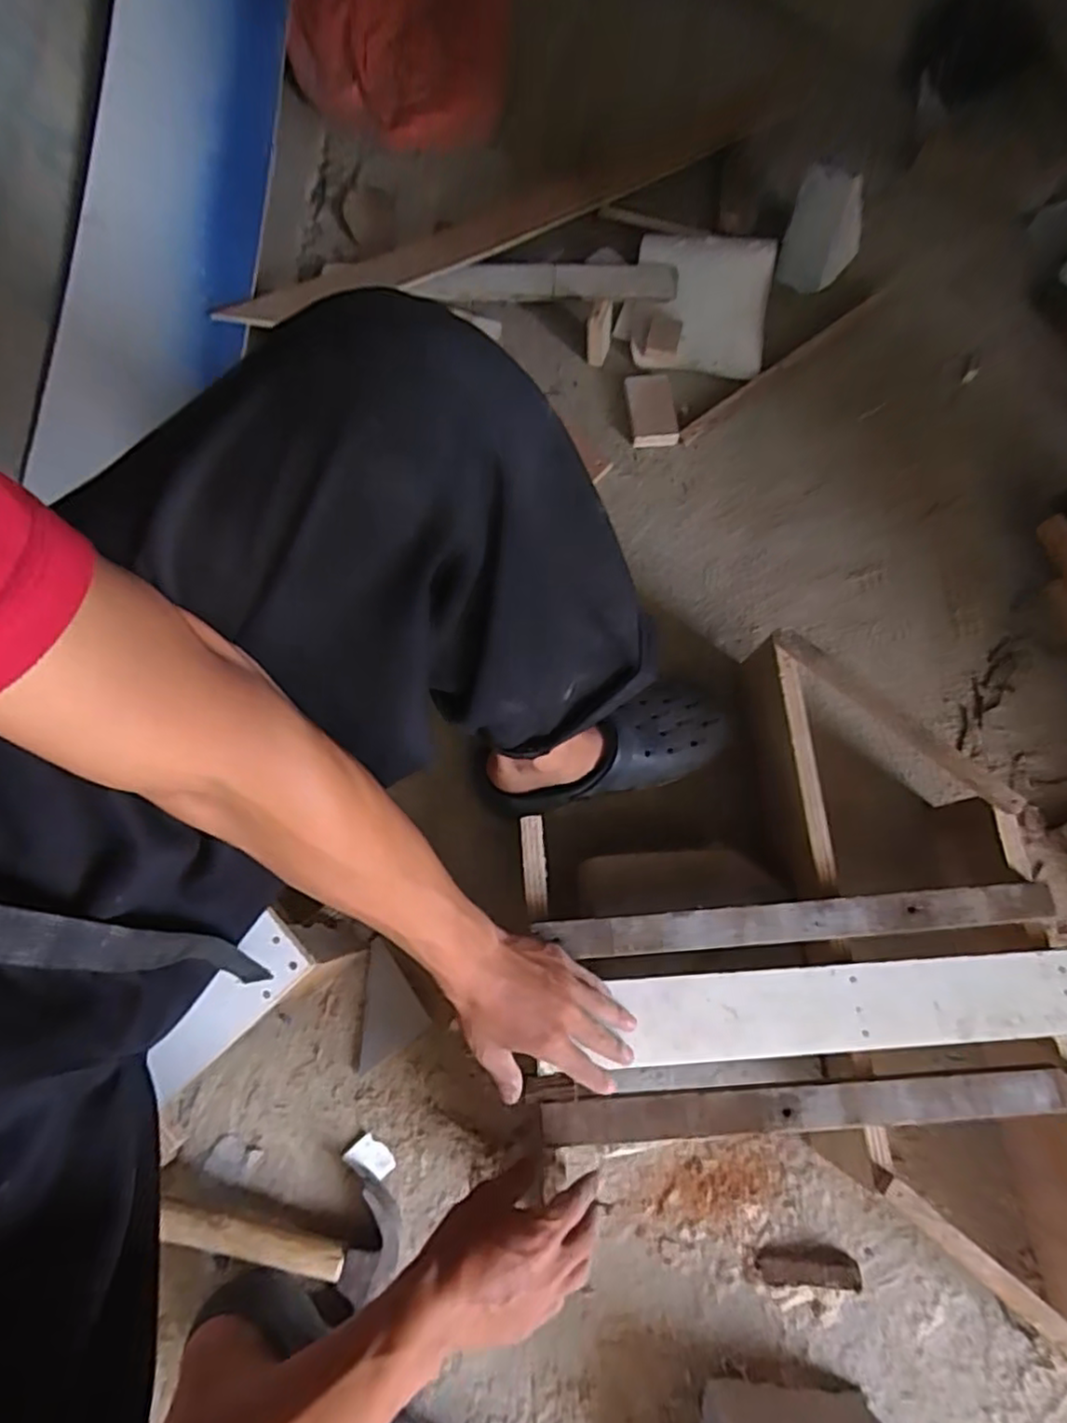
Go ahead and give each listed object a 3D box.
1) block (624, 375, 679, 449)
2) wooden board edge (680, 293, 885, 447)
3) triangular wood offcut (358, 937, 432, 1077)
[{"bbox_3d":[0.151,-0.388,0.855,0.058,0.020,0.099,-7,74,-3],"label":"block"},{"bbox_3d":[0.327,-0.460,0.880,0.356,0.009,0.019,-39,78,-11],"label":"wooden board edge"},{"bbox_3d":[-0.158,0.290,0.658,0.079,0.007,0.096,-33,76,-10],"label":"triangular wood offcut"}]

